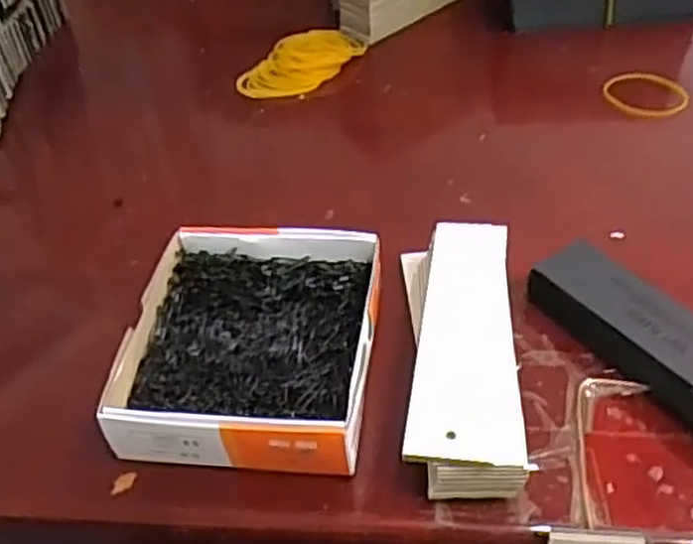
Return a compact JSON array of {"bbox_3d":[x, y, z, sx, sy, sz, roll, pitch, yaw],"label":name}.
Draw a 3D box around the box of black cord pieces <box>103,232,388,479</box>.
[{"bbox_3d":[-0.040,0.033,0.333,0.101,0.032,0.117,2,45,9],"label":"box of black cord pieces"}]

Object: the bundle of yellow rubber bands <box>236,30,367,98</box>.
[{"bbox_3d":[-0.032,-0.146,0.537,0.052,0.011,0.087,26,53,29],"label":"bundle of yellow rubber bands"}]

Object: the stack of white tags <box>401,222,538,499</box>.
[{"bbox_3d":[0.048,0.031,0.323,0.045,0.030,0.130,-1,45,5],"label":"stack of white tags"}]

